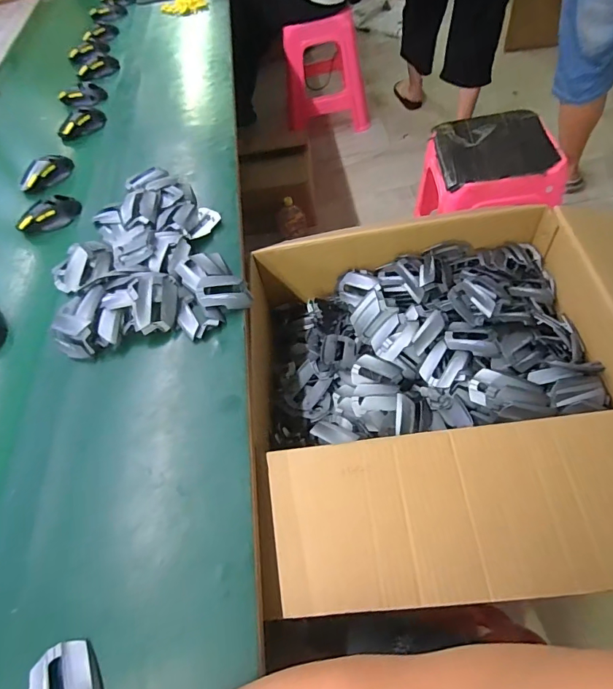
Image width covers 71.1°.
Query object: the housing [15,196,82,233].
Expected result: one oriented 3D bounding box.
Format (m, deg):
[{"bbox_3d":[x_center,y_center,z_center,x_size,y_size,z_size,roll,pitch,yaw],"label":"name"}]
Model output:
[{"bbox_3d":[-0.476,-0.239,0.795,0.111,0.034,0.050,-37,59,-14],"label":"housing"}]

